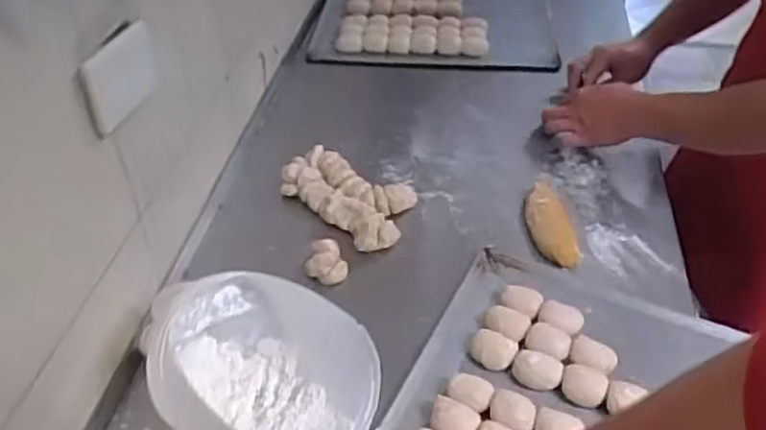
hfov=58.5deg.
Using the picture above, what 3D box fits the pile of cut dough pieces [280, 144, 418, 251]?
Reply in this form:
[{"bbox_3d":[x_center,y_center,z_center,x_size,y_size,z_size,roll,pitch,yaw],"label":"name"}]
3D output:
[{"bbox_3d":[-0.046,-0.027,0.927,0.110,0.042,0.214,-30,49,-29],"label":"pile of cut dough pieces"}]

